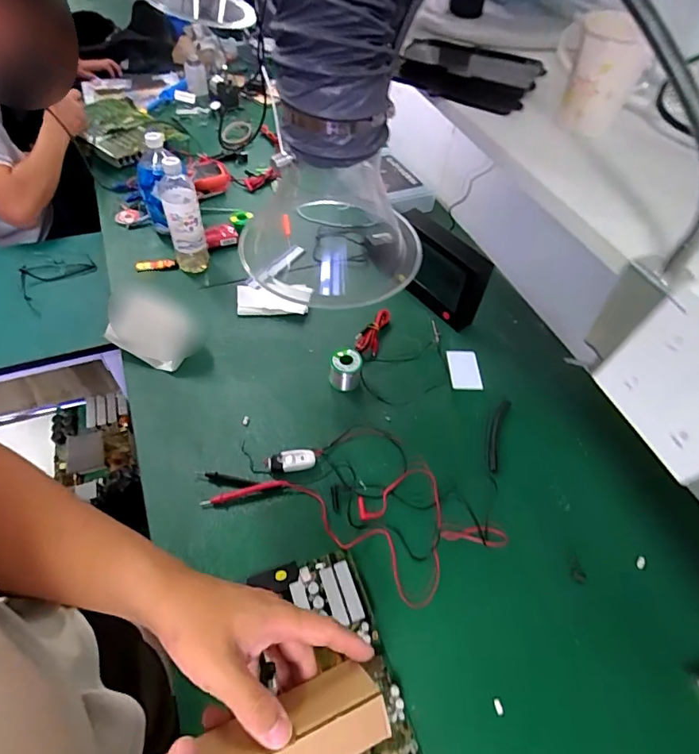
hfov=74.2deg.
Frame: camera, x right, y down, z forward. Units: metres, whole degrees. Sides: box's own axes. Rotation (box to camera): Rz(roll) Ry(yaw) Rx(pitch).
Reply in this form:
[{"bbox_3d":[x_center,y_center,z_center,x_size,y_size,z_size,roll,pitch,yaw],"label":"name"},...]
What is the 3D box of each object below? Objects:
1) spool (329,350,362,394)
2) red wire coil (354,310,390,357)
[{"bbox_3d":[-0.008,-0.013,0.808,0.053,0.057,0.059,11,53,4],"label":"spool"},{"bbox_3d":[0.043,-0.085,0.879,0.043,0.017,0.108,17,54,9],"label":"red wire coil"}]

